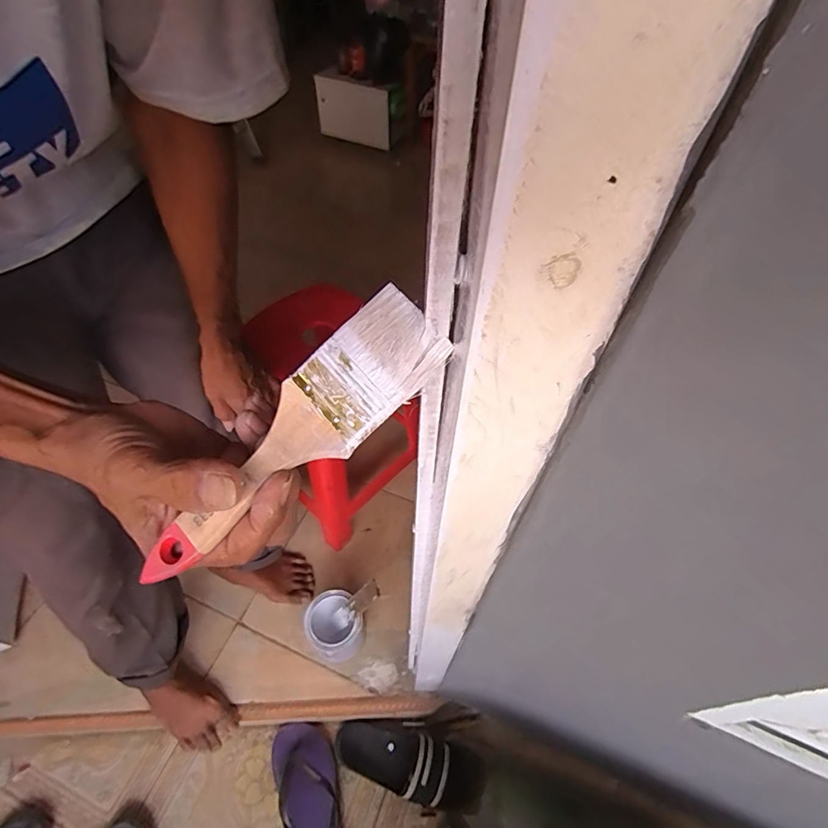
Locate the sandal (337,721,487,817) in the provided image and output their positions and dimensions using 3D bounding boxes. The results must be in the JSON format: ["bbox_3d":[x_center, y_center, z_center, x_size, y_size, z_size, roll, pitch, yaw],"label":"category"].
[{"bbox_3d":[-0.007,0.639,0.850,0.273,0.059,0.099,14,53,10],"label":"sandal"}]

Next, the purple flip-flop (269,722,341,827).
[{"bbox_3d":[-0.181,0.696,0.821,0.106,0.041,0.268,-20,55,-16],"label":"purple flip-flop"}]

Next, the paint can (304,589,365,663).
[{"bbox_3d":[-0.154,0.415,0.904,0.100,0.122,0.109,1,52,-1],"label":"paint can"}]

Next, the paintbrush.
[{"bbox_3d":[-0.058,0.014,0.214,0.167,0.017,0.043,-43,60,4],"label":"paintbrush"}]

